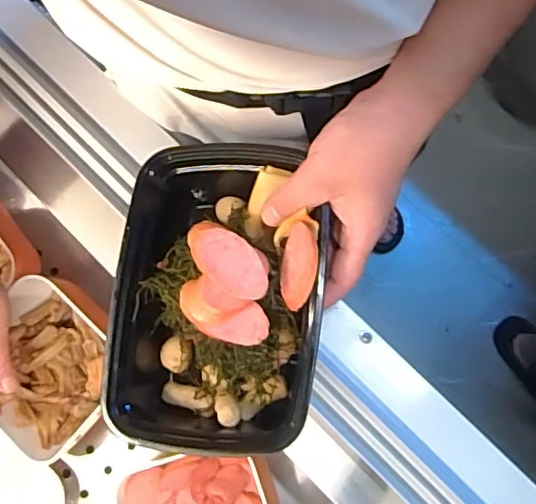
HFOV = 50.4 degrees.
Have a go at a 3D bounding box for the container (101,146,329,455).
[{"bbox_3d":[-0.035,0.033,0.411,0.141,0.069,0.213,6,78,3],"label":"container"}]

